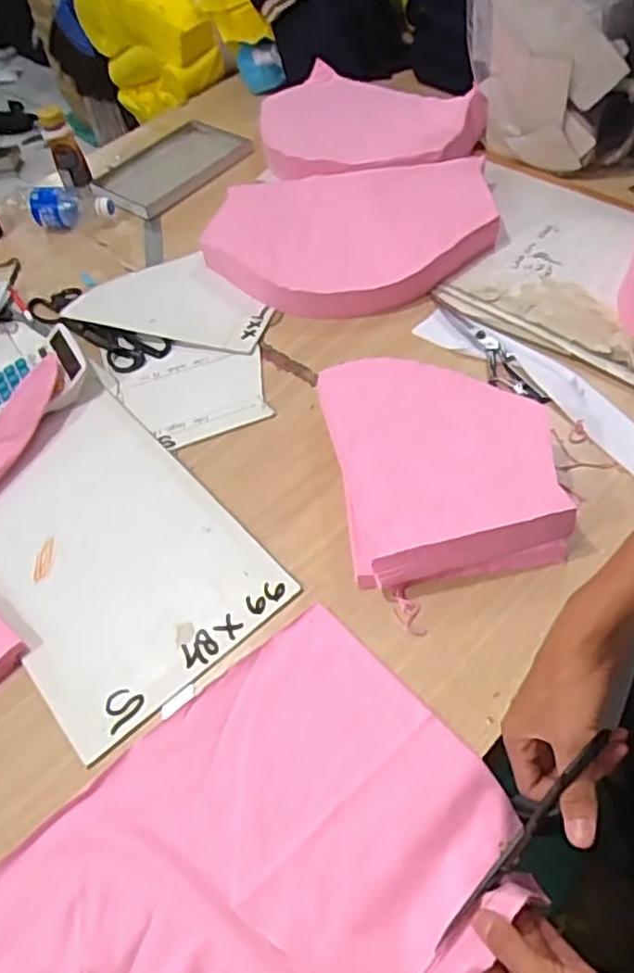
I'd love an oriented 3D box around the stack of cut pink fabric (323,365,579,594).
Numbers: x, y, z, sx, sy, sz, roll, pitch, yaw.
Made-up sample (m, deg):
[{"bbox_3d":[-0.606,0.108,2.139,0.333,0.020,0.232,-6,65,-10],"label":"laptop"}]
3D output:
[{"bbox_3d":[0.132,-0.035,0.690,0.225,0.067,0.266,-9,53,-1],"label":"stack of cut pink fabric"}]

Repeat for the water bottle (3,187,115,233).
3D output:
[{"bbox_3d":[-0.442,-0.463,1.096,0.207,0.067,0.055,6,56,14],"label":"water bottle"}]

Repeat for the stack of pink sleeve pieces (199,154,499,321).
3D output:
[{"bbox_3d":[0.034,-0.369,0.937,0.415,0.082,0.286,3,54,8],"label":"stack of pink sleeve pieces"}]

